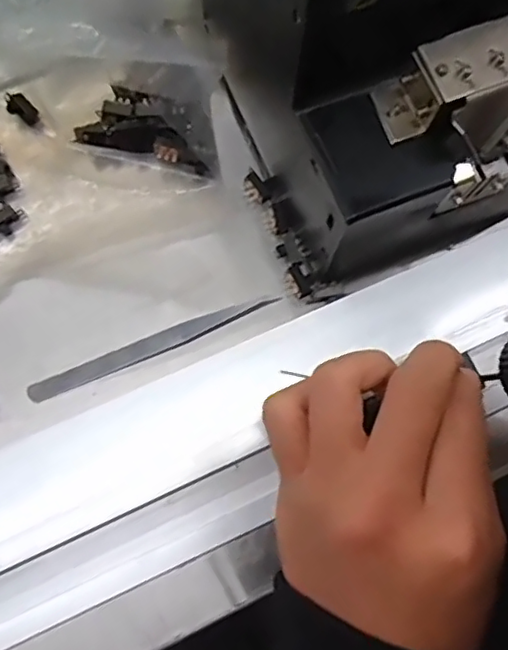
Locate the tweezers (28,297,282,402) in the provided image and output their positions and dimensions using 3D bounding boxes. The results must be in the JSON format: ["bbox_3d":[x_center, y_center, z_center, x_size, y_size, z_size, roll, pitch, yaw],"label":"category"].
[{"bbox_3d":[-0.050,0.010,0.293,0.124,0.006,0.011,-21,76,-7],"label":"tweezers"}]

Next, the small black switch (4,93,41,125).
[{"bbox_3d":[-0.127,-0.117,0.324,0.012,0.007,0.020,-44,99,-18],"label":"small black switch"}]

